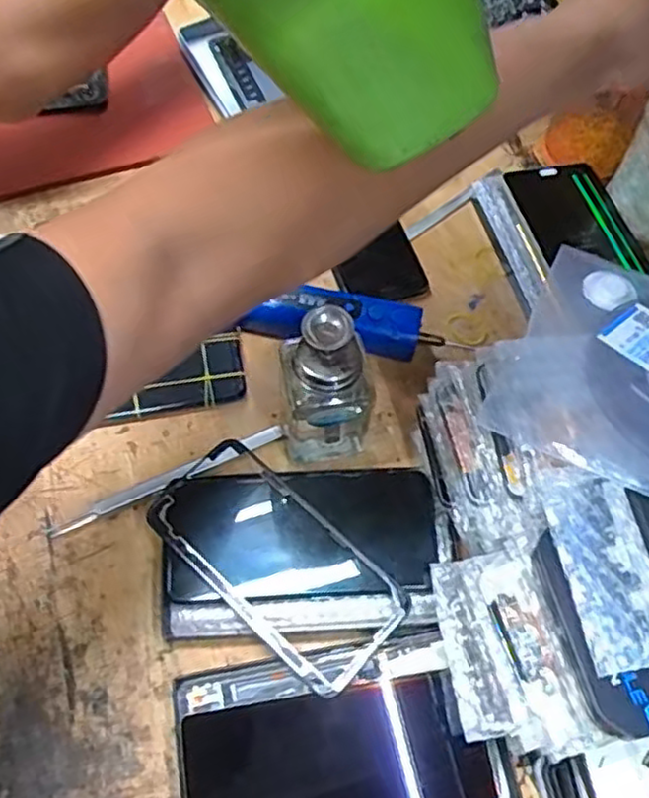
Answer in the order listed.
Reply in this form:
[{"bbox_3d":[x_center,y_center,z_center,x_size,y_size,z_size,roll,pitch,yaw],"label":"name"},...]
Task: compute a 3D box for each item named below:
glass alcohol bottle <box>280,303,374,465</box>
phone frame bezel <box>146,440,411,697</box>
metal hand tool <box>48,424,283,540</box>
[{"bbox_3d":[0.001,-0.007,0.422,0.056,0.105,0.047,1,62,-1],"label":"glass alcohol bottle"},{"bbox_3d":[-0.030,0.094,0.424,0.163,0.012,0.078,40,67,18],"label":"phone frame bezel"},{"bbox_3d":[-0.099,0.052,0.461,0.159,0.015,0.012,-25,65,-15],"label":"metal hand tool"}]

